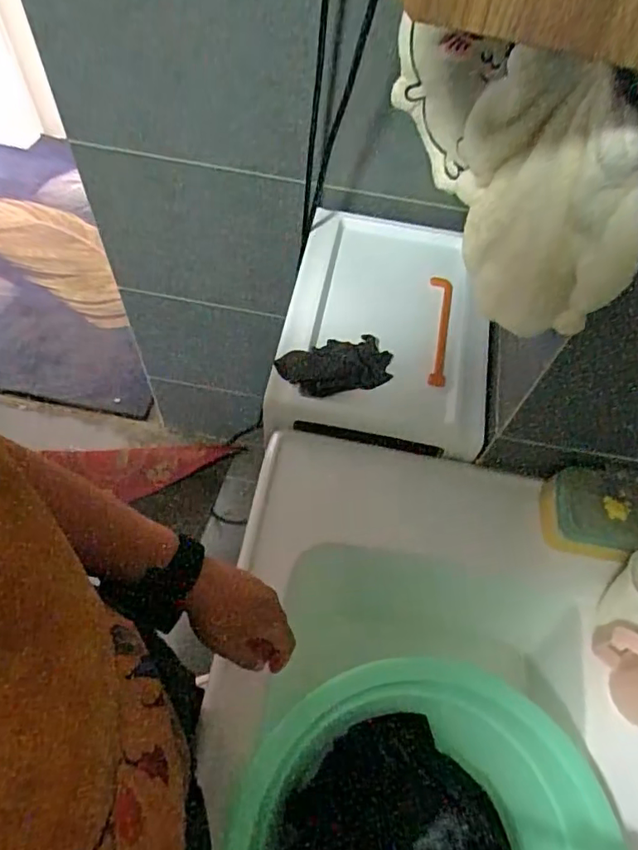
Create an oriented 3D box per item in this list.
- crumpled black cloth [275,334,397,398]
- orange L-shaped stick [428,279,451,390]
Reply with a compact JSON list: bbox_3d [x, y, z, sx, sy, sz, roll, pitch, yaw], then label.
[{"bbox_3d":[0.020,-0.071,0.676,0.135,0.017,0.066,-12,62,-11],"label":"crumpled black cloth"},{"bbox_3d":[0.154,-0.121,0.724,0.029,0.020,0.167,9,60,1],"label":"orange L-shaped stick"}]

